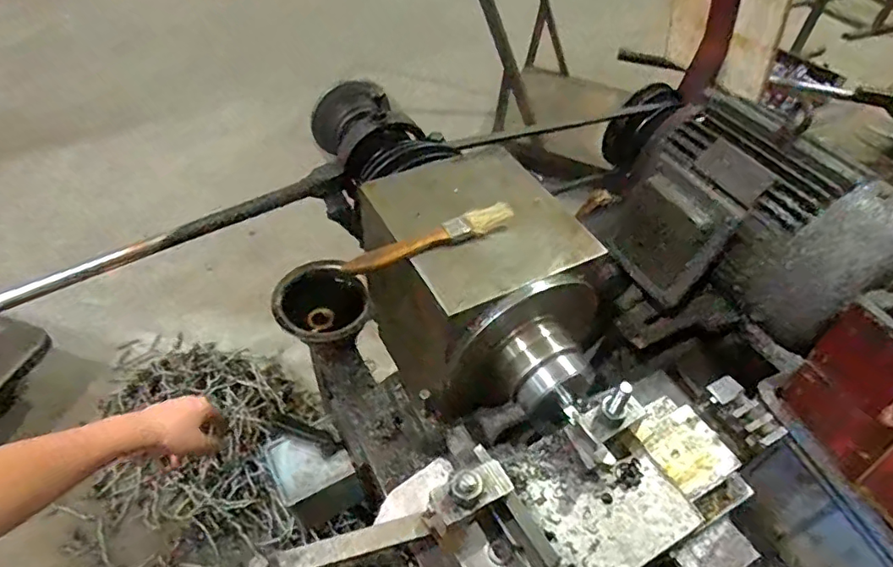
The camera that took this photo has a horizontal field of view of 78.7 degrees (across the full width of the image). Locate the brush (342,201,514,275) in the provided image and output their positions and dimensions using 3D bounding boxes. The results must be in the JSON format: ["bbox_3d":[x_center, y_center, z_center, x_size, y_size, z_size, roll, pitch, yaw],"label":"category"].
[{"bbox_3d":[-0.014,-0.038,0.446,0.145,0.019,0.023,-17,51,-19],"label":"brush"}]

